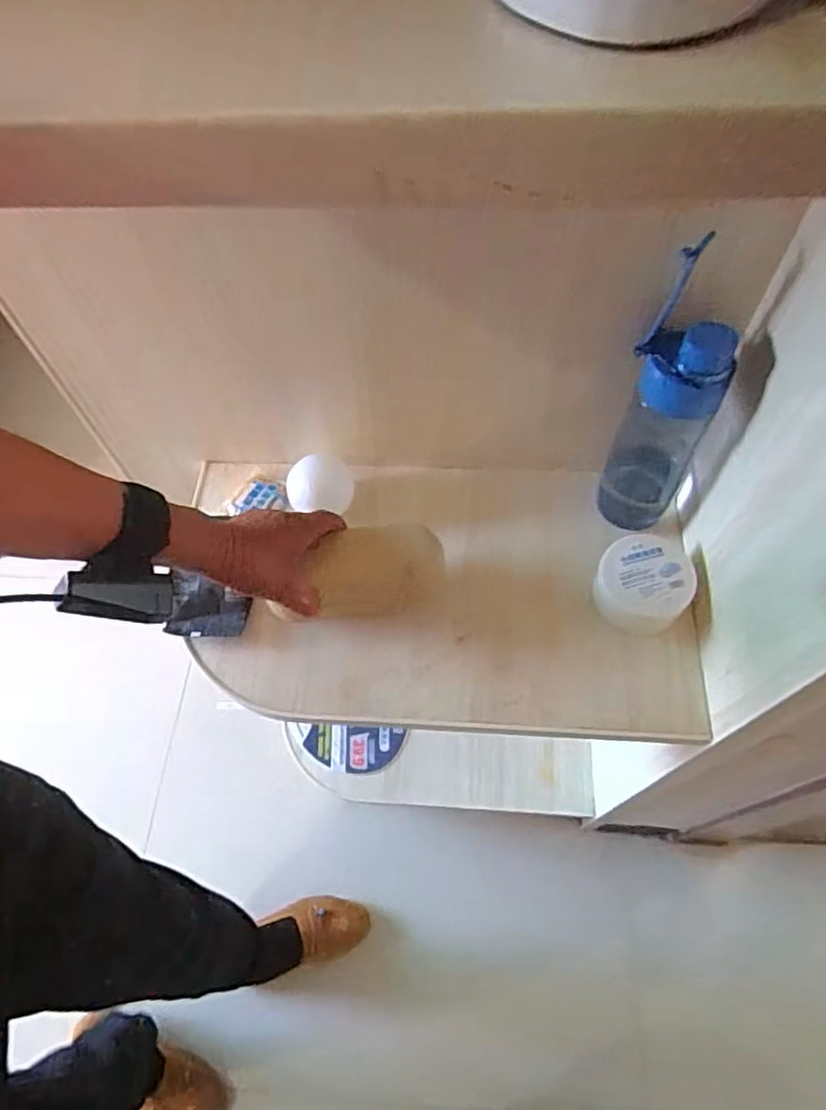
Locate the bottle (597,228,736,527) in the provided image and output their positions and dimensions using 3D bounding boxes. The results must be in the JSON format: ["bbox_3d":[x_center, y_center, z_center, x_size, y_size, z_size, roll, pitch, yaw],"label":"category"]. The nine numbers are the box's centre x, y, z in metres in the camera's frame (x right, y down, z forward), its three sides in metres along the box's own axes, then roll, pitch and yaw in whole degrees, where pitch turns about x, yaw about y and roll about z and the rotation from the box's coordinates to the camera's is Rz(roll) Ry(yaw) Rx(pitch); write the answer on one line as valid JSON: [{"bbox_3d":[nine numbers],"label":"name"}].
[{"bbox_3d":[0.214,-0.117,0.549,0.076,0.253,0.057,29,66,17],"label":"bottle"}]

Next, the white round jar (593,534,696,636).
[{"bbox_3d":[0.208,0.026,0.588,0.079,0.049,0.080,-1,61,2],"label":"white round jar"}]

